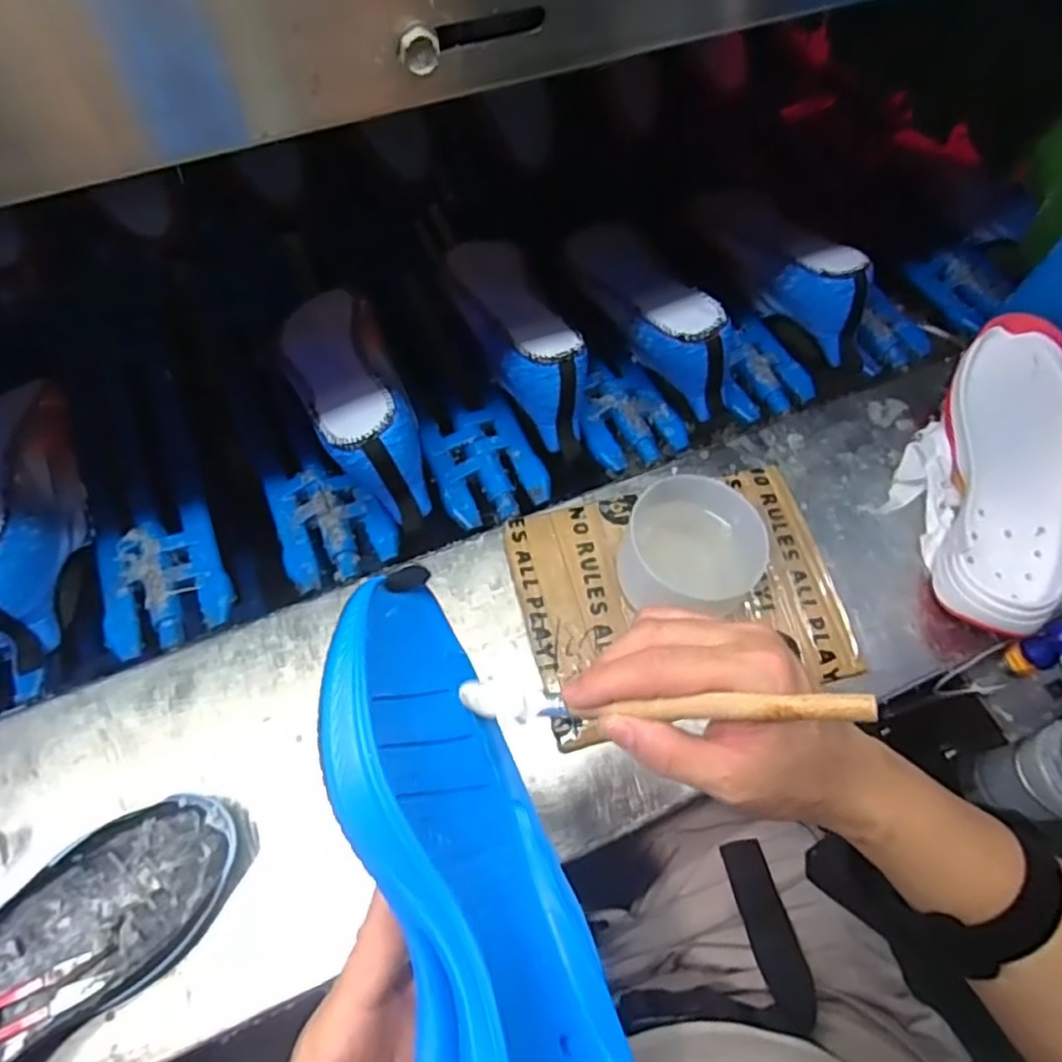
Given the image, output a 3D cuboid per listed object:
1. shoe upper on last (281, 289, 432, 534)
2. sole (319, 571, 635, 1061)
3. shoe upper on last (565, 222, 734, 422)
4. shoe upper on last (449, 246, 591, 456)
[{"bbox_3d":[-0.149,-0.110,0.569,0.085,0.107,0.246,-19,67,-11],"label":"shoe upper on last"},{"bbox_3d":[-0.022,0.149,0.273,0.050,0.105,0.276,-34,65,19],"label":"sole"},{"bbox_3d":[0.110,-0.214,0.639,0.099,0.097,0.234,-13,61,-7],"label":"shoe upper on last"},{"bbox_3d":[-0.011,-0.185,0.604,0.085,0.072,0.251,-18,62,-9],"label":"shoe upper on last"}]

